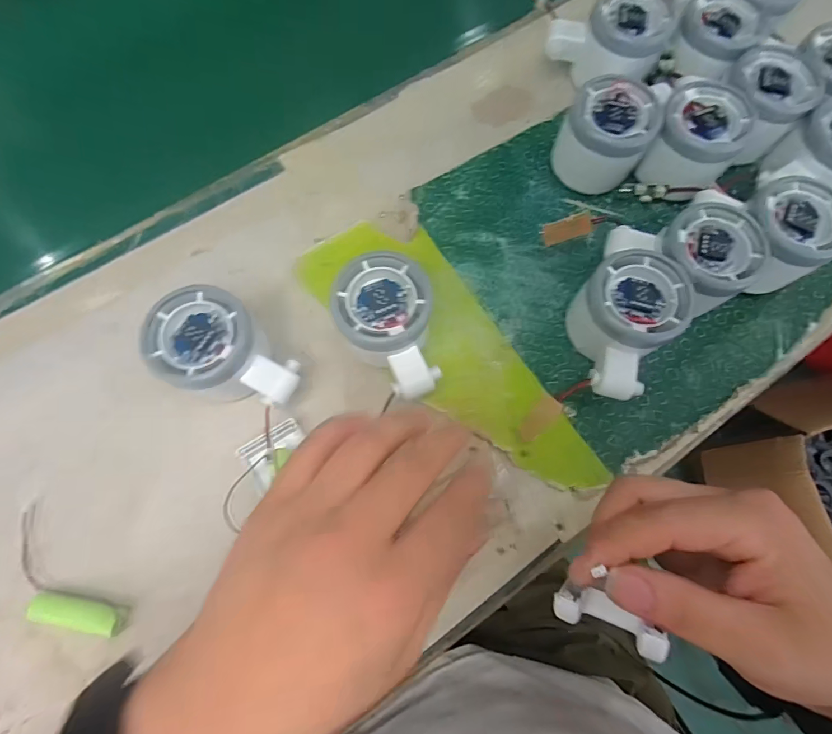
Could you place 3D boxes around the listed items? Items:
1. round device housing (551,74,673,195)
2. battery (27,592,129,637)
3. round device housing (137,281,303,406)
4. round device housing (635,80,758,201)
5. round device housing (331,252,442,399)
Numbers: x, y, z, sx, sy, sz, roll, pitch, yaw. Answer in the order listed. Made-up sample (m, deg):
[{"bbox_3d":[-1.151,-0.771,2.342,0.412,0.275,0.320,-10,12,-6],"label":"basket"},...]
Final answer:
[{"bbox_3d":[0.132,-0.161,0.309,0.057,0.055,0.055,0,73,-1],"label":"round device housing"},{"bbox_3d":[-0.183,0.136,0.240,0.052,0.012,0.013,11,73,3],"label":"battery"},{"bbox_3d":[-0.111,-0.004,0.258,0.081,0.051,0.054,37,76,10],"label":"round device housing"},{"bbox_3d":[0.191,-0.154,0.308,0.058,0.053,0.056,0,73,-1],"label":"round device housing"},{"bbox_3d":[-0.015,-0.021,0.265,0.061,0.051,0.081,-7,73,-3],"label":"round device housing"}]

